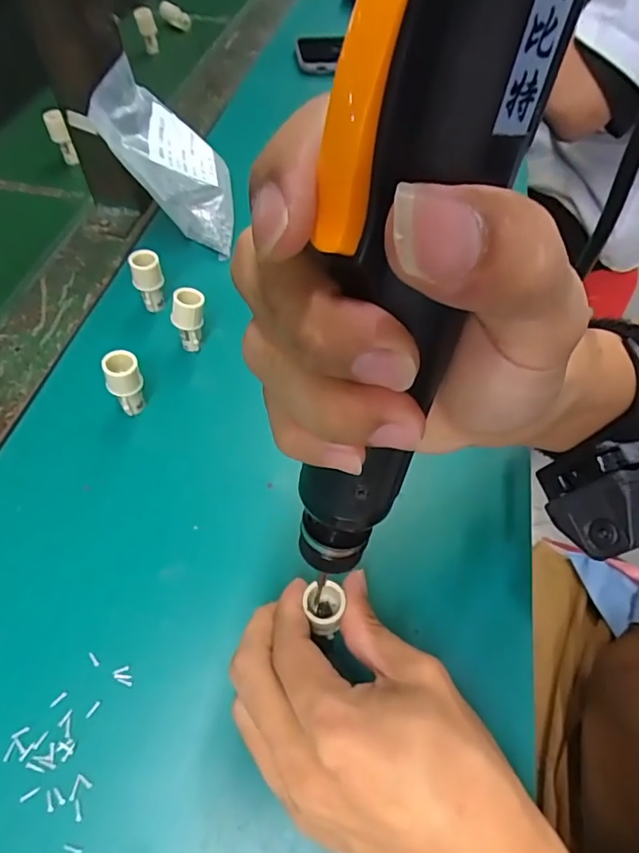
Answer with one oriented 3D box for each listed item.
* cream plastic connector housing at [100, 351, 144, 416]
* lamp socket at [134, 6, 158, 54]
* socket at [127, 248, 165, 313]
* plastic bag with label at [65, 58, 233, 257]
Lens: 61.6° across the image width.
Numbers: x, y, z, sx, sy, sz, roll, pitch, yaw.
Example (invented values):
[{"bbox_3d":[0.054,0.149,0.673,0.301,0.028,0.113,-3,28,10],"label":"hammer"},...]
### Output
[{"bbox_3d":[-0.113,-0.024,0.316,0.019,0.045,0.017,-14,57,-14],"label":"cream plastic connector housing"},{"bbox_3d":[-0.199,-0.455,0.618,0.022,0.047,0.019,-10,56,-11],"label":"lamp socket"},{"bbox_3d":[-0.116,-0.098,0.364,0.019,0.041,0.015,-15,58,-15],"label":"socket"},{"bbox_3d":[-0.115,-0.199,0.400,0.124,0.045,0.104,24,49,-36],"label":"plastic bag with label"}]

